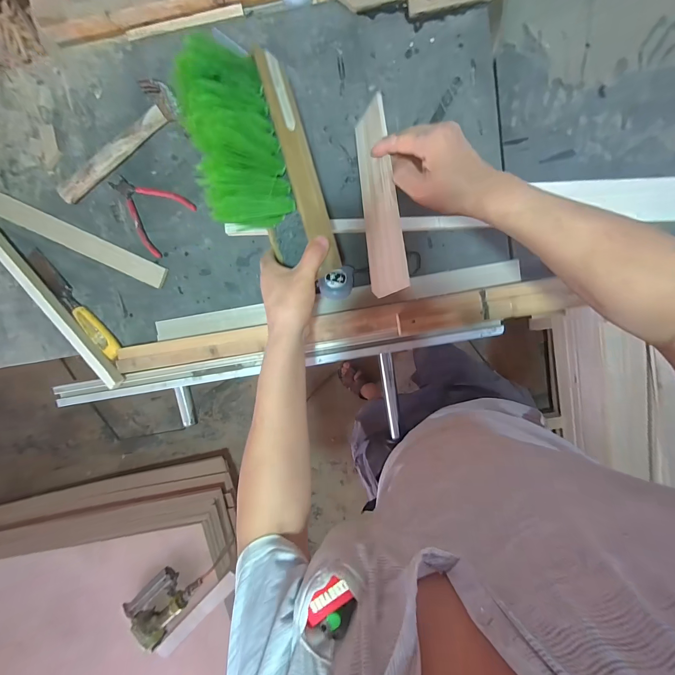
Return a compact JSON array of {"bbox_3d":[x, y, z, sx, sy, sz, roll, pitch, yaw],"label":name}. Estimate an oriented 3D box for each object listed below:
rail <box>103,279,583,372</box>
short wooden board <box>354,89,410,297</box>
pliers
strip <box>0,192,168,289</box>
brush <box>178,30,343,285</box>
[{"bbox_3d":[0.013,-0.020,0.549,0.810,0.035,0.056,-8,98,3],"label":"rail"},{"bbox_3d":[0.052,-0.186,0.391,0.009,0.053,0.281,11,66,-37],"label":"short wooden board"},{"bbox_3d":[-0.338,-0.229,0.540,0.136,0.010,0.115,40,98,-4],"label":"pliers"},{"bbox_3d":[-0.472,-0.178,0.549,0.344,0.013,0.042,25,99,-2],"label":"strip"},{"bbox_3d":[-0.102,-0.218,0.395,0.140,0.091,0.290,-18,98,4],"label":"brush"}]

